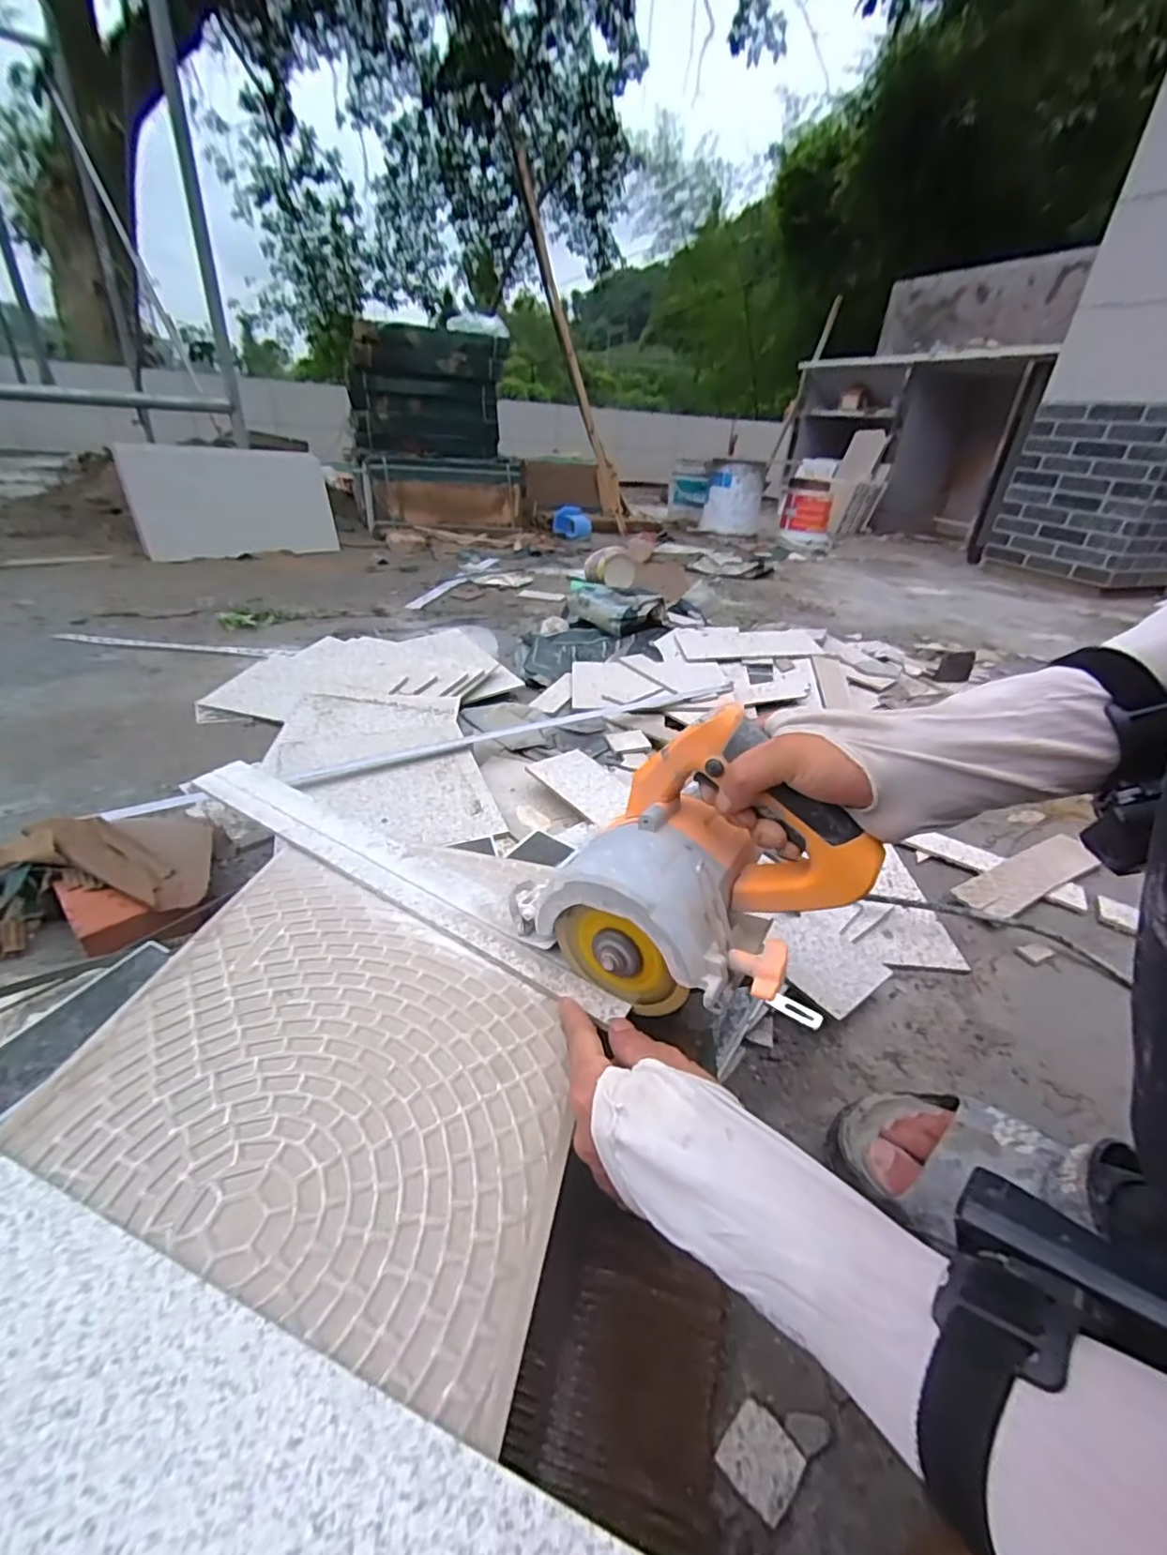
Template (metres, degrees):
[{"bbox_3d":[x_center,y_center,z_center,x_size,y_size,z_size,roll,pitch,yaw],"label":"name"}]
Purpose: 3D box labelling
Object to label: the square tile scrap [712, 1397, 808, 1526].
[{"bbox_3d":[0.091,0.348,0.315,0.036,0.007,0.035,-24,41,-39],"label":"square tile scrap"}]

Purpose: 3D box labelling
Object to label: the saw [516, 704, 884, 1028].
[{"bbox_3d":[0.065,0.058,0.400,0.199,0.180,0.113,23,35,28],"label":"saw"}]

